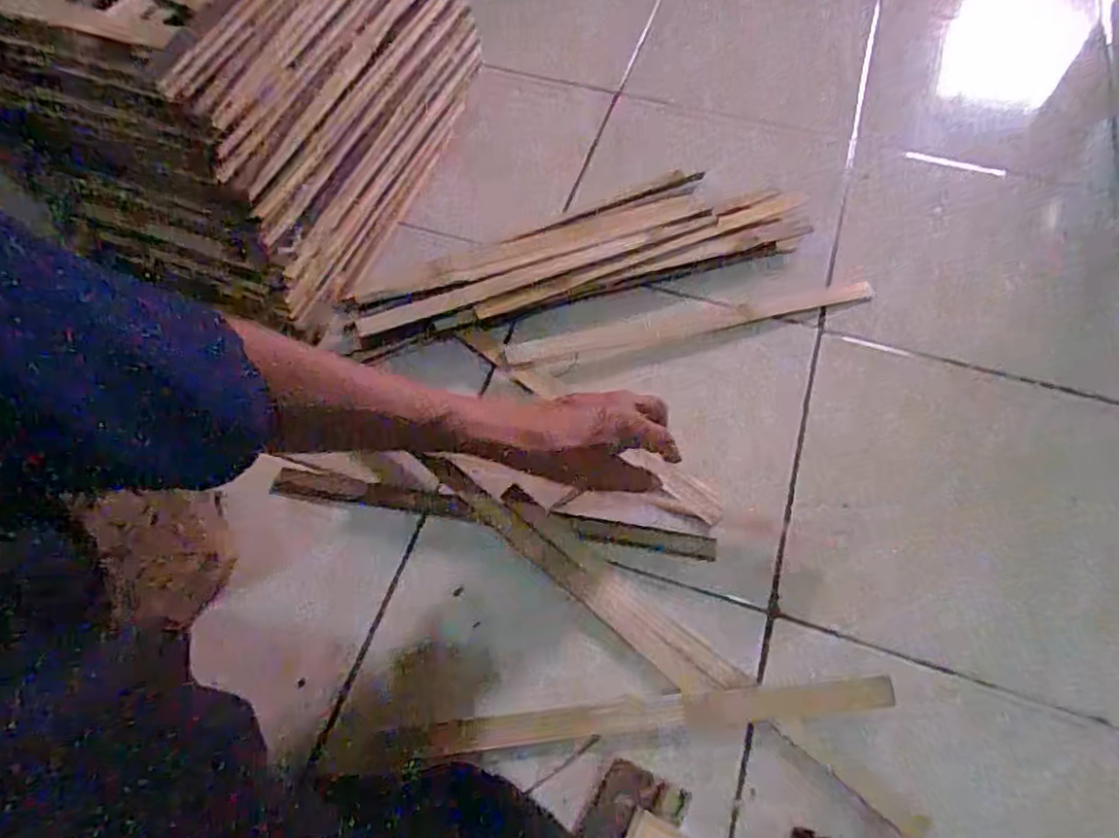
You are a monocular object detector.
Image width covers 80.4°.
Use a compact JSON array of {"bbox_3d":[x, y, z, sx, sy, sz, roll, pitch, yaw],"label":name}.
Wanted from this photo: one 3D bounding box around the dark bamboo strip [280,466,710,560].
[{"bbox_3d":[-0.063,0.083,0.581,0.390,0.010,0.023,9,63,4],"label":"dark bamboo strip"}]

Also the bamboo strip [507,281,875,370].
[{"bbox_3d":[0.138,-0.097,0.675,0.387,0.010,0.027,-12,63,-6],"label":"bamboo strip"}]

